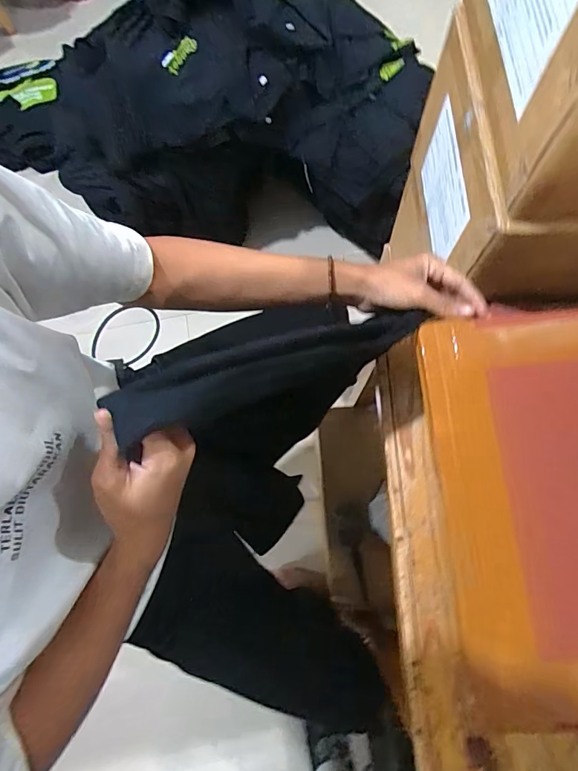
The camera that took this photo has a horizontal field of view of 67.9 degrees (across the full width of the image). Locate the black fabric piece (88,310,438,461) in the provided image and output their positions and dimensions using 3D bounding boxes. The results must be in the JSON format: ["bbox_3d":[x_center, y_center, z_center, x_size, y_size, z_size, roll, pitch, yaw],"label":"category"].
[{"bbox_3d":[0.000,-0.021,0.398,0.319,0.041,0.057,-19,74,-33],"label":"black fabric piece"}]

